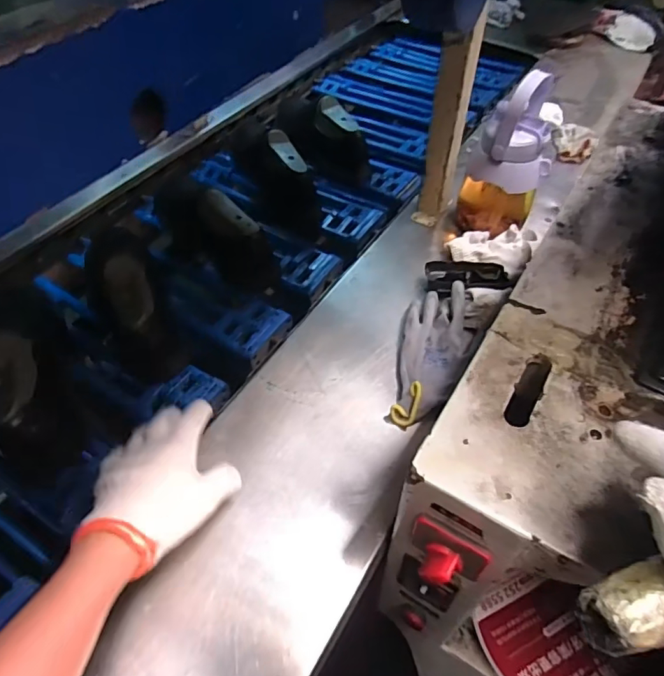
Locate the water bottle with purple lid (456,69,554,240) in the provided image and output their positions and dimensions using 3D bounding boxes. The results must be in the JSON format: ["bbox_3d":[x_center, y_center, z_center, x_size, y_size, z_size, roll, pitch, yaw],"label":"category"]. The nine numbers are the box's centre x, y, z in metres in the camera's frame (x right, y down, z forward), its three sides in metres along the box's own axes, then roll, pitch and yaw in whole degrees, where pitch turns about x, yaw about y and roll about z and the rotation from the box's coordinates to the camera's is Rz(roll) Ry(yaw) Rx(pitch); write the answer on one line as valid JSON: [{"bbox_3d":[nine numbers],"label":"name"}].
[{"bbox_3d":[0.250,-0.247,0.720,0.107,0.228,0.088,2,50,2],"label":"water bottle with purple lid"}]

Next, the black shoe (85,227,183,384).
[{"bbox_3d":[-0.271,-0.060,0.651,0.090,0.096,0.273,-21,53,-16],"label":"black shoe"}]

